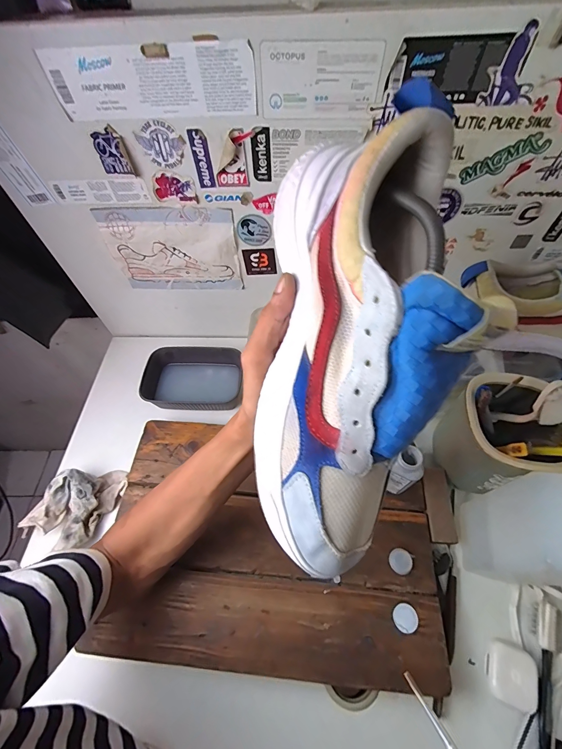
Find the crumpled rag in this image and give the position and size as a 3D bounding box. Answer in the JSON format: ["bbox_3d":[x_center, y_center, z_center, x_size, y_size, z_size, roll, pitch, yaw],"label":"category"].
[{"bbox_3d":[-0.288,0.186,0.469,0.085,0.047,0.123,30,64,20],"label":"crumpled rag"}]

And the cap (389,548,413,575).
[{"bbox_3d":[0.147,0.228,0.400,0.026,0.009,0.027,-1,58,2],"label":"cap"}]

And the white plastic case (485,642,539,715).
[{"bbox_3d":[0.252,0.331,0.361,0.041,0.032,0.054,18,60,13],"label":"white plastic case"}]

